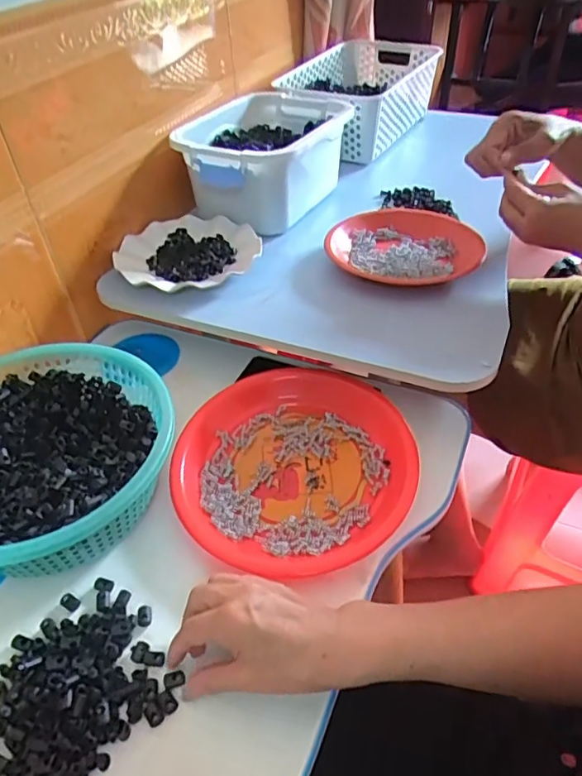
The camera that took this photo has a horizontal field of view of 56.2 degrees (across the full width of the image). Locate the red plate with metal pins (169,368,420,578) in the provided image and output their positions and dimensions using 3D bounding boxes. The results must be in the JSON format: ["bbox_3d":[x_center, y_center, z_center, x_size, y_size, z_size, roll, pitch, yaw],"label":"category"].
[{"bbox_3d":[0.004,0.070,0.513,0.221,0.026,0.208,-3,44,2],"label":"red plate with metal pins"}]

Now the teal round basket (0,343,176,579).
[{"bbox_3d":[-0.225,0.066,0.499,0.226,0.081,0.225,-3,44,2],"label":"teal round basket"}]

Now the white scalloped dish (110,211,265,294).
[{"bbox_3d":[-0.130,-0.175,0.707,0.179,0.023,0.184,-1,43,1],"label":"white scalloped dish"}]

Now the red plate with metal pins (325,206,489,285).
[{"bbox_3d":[0.141,-0.177,0.683,0.188,0.034,0.166,-32,51,-27],"label":"red plate with metal pins"}]

